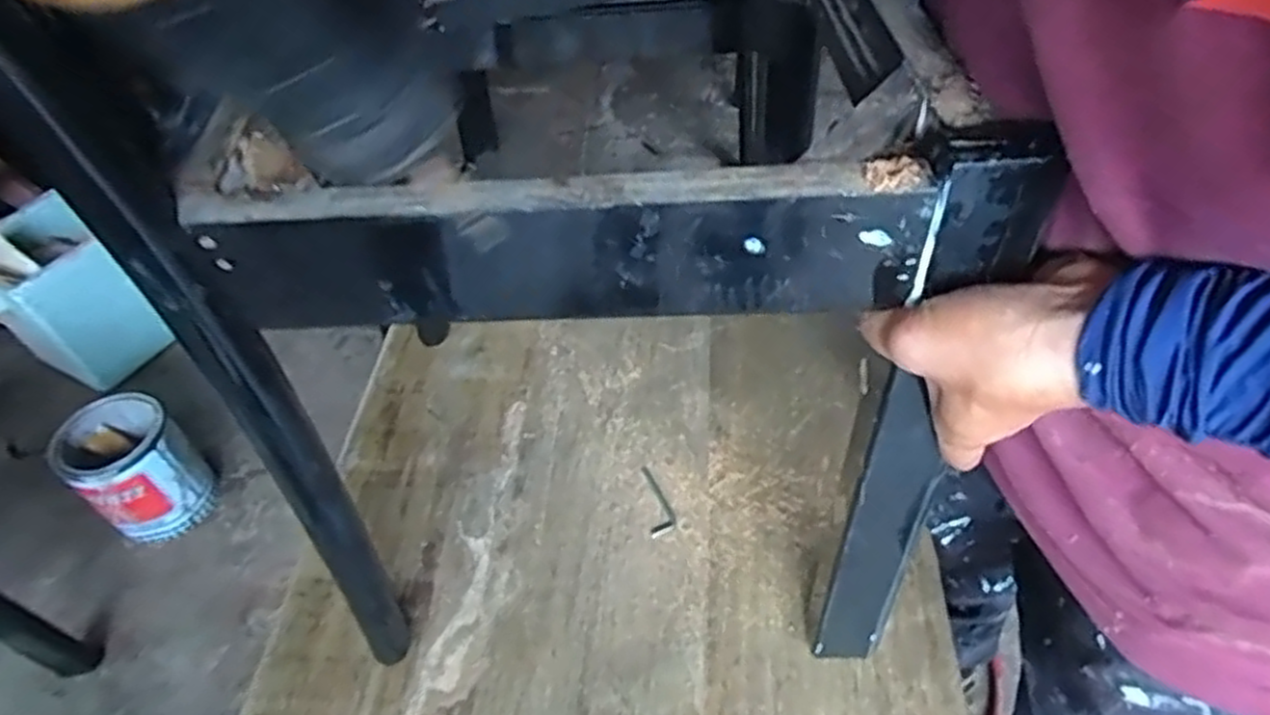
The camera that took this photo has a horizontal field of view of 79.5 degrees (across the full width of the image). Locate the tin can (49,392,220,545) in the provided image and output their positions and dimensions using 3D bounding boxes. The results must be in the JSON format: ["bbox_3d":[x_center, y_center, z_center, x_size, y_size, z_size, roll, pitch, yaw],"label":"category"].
[{"bbox_3d":[-0.830,0.191,1.286,0.156,0.210,0.173,-37,53,-25],"label":"tin can"}]

